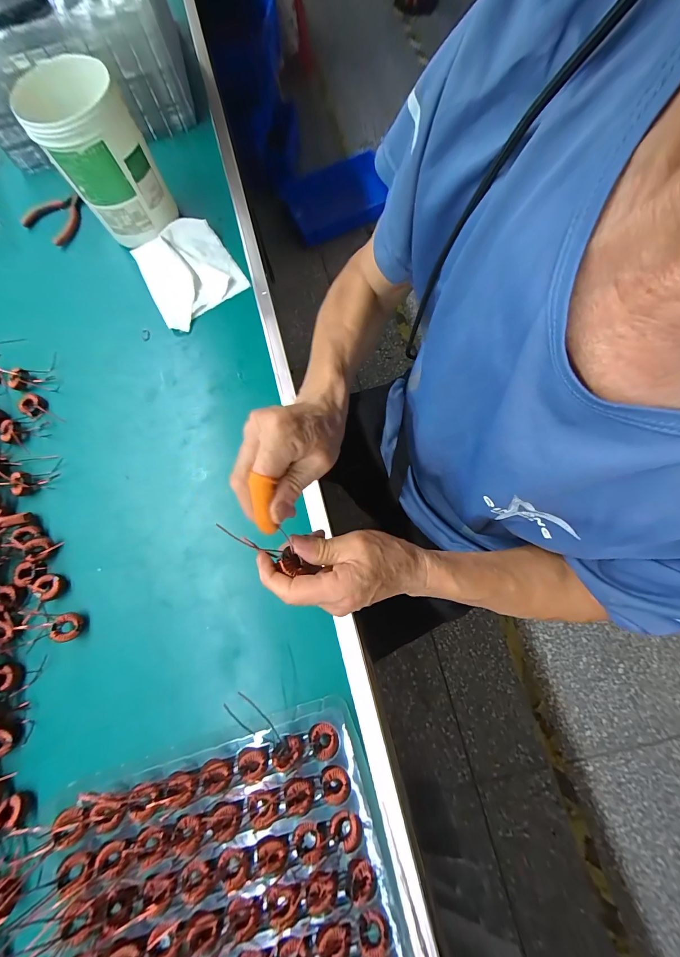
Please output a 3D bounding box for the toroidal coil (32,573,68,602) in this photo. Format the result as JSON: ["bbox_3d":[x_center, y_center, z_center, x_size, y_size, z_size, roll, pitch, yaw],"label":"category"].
[{"bbox_3d":[-0.312,0.116,0.345,0.027,0.012,0.026,16,55,-24],"label":"toroidal coil"}]

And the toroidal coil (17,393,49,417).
[{"bbox_3d":[-0.388,-0.093,0.403,0.031,0.011,0.028,25,78,8],"label":"toroidal coil"}]

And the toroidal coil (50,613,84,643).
[{"bbox_3d":[-0.284,0.154,0.334,0.026,0.013,0.027,-1,68,-42],"label":"toroidal coil"}]

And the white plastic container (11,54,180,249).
[{"bbox_3d":[-0.286,-0.386,0.401,0.102,0.145,0.101,0,76,-1],"label":"white plastic container"}]

